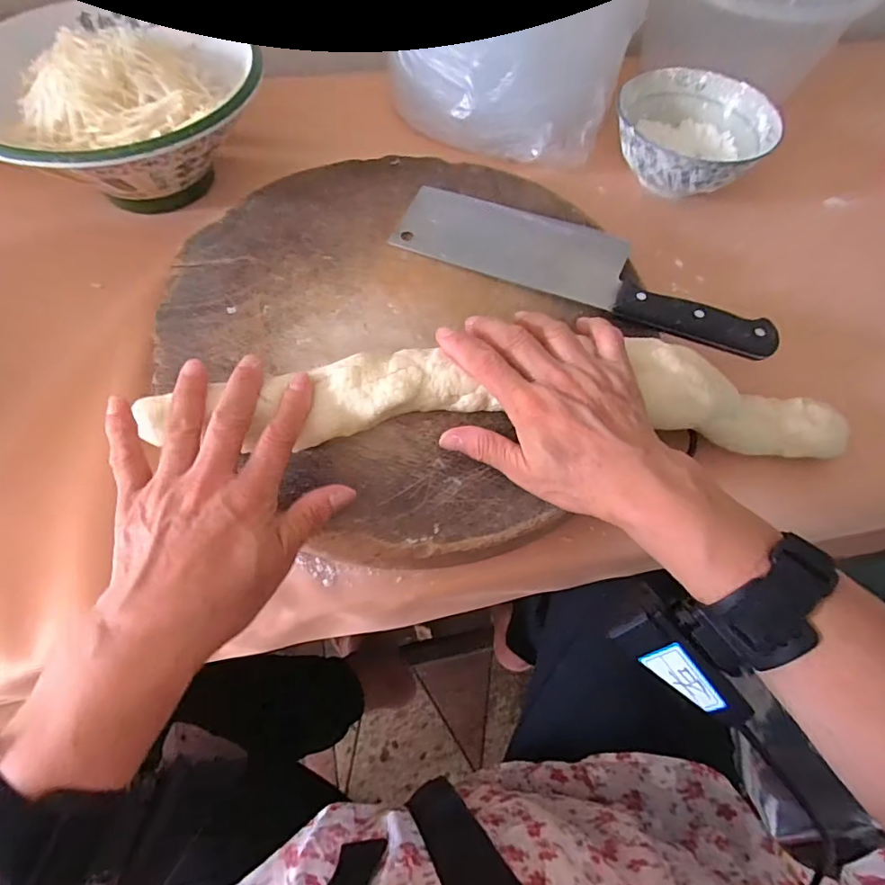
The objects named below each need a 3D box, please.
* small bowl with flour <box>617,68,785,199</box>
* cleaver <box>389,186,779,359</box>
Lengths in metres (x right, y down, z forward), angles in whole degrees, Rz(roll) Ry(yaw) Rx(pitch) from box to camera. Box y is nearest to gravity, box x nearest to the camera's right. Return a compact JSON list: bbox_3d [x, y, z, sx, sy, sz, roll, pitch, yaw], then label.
[{"bbox_3d":[0.240,-0.295,0.491,0.139,0.055,0.141,1,61,-2],"label":"small bowl with flour"},{"bbox_3d":[0.107,-0.143,0.391,0.286,0.018,0.082,23,63,10],"label":"cleaver"}]

